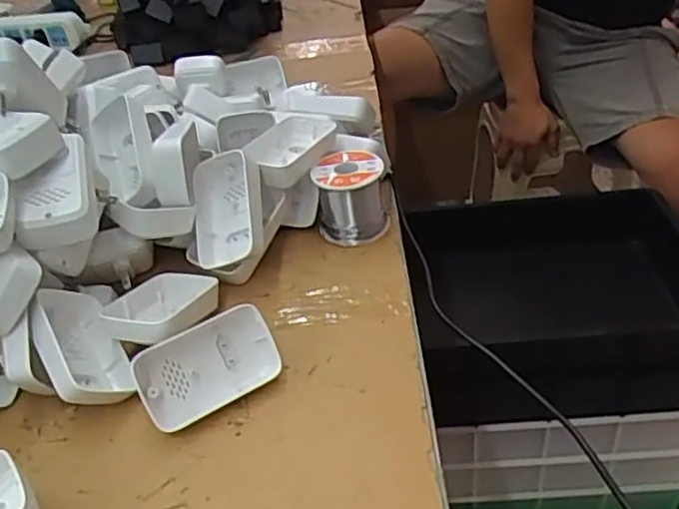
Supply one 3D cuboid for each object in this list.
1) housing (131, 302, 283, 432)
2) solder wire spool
[{"bbox_3d":[-0.092,0.077,0.476,0.094,0.026,0.058,-25,79,-21],"label":"housing"},{"bbox_3d":[0.010,-0.053,0.620,0.064,0.066,0.064,-10,36,-4],"label":"solder wire spool"}]

